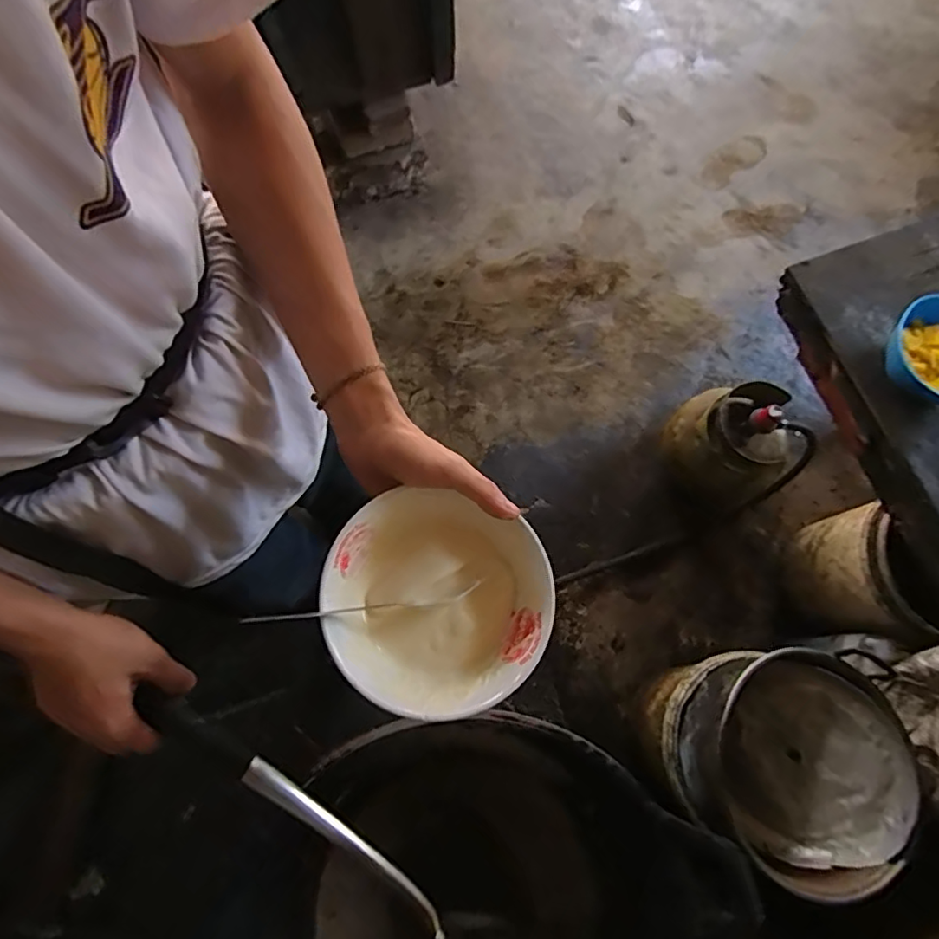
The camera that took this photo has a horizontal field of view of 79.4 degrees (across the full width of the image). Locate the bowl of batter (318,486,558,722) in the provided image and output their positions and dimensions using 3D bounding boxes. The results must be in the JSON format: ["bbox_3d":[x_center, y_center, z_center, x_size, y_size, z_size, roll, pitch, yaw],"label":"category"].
[{"bbox_3d":[-0.021,0.091,0.394,0.151,0.047,0.141,24,77,5],"label":"bowl of batter"}]

